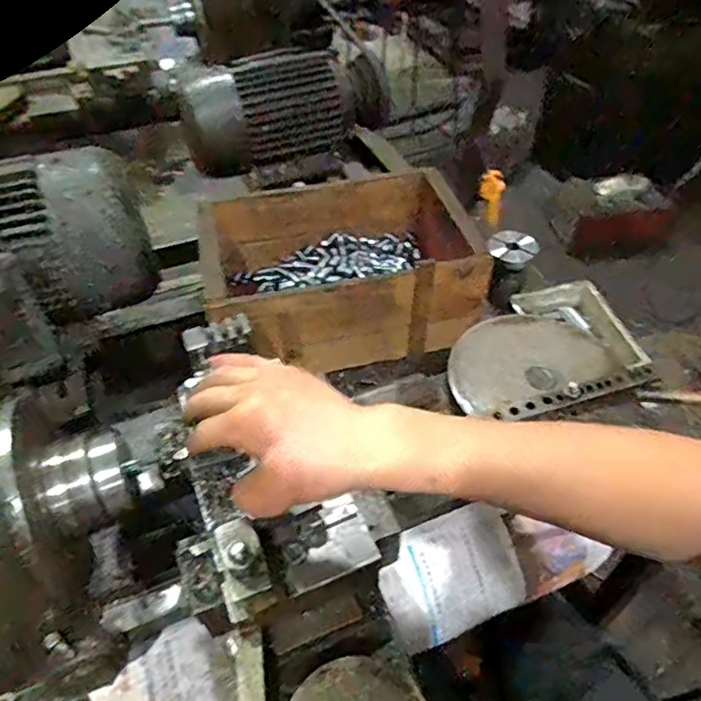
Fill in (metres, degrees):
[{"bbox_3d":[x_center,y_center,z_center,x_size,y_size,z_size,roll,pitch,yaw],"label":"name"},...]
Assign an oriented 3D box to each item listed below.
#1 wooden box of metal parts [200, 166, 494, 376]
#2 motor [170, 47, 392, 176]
[{"bbox_3d":[-0.010,-0.115,0.803,0.354,0.136,0.257,-8,47,-6],"label":"wooden box of metal parts"},{"bbox_3d":[-0.124,-0.418,1.001,0.258,0.167,0.158,-23,50,-19],"label":"motor"}]

